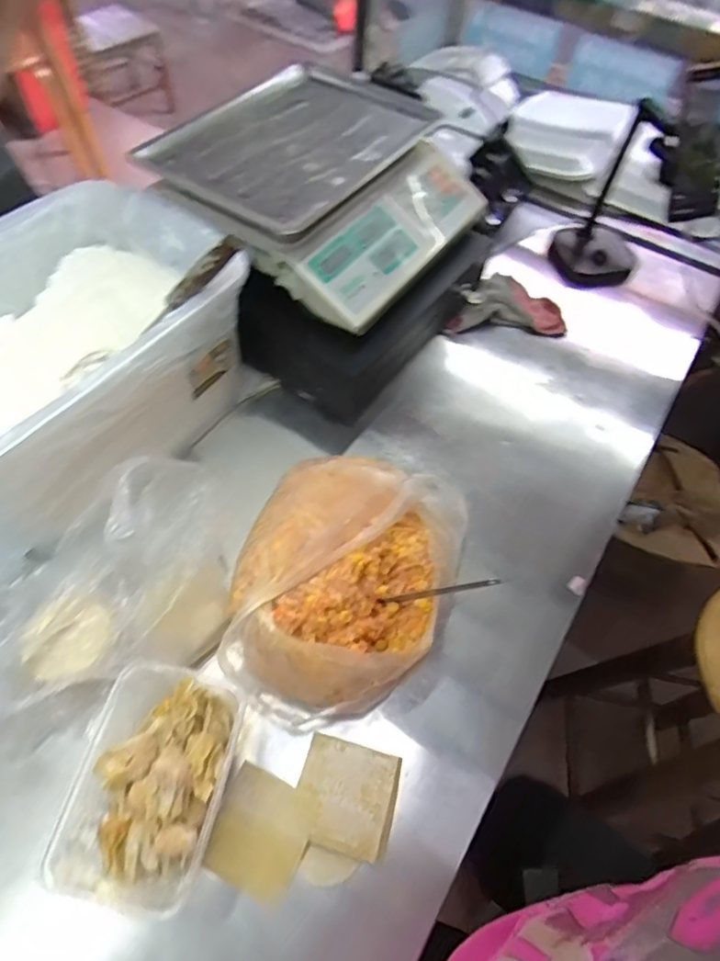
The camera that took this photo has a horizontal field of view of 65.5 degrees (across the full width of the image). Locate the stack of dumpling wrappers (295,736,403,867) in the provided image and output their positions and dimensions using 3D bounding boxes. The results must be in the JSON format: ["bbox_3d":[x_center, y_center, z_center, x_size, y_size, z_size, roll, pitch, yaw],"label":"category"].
[{"bbox_3d":[-0.012,0.274,0.487,0.082,0.024,0.081,17,58,7],"label":"stack of dumpling wrappers"}]

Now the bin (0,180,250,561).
[{"bbox_3d":[-0.300,-0.127,0.569,0.256,0.162,0.360,36,62,18],"label":"bin"}]

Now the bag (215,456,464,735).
[{"bbox_3d":[-0.015,0.093,0.549,0.204,0.098,0.267,18,58,7],"label":"bag"}]

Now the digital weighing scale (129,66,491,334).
[{"bbox_3d":[-0.039,-0.373,0.709,0.312,0.092,0.353,31,60,15],"label":"digital weighing scale"}]

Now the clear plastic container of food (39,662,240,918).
[{"bbox_3d":[-0.167,0.249,0.462,0.117,0.062,0.170,7,57,0],"label":"clear plastic container of food"}]

